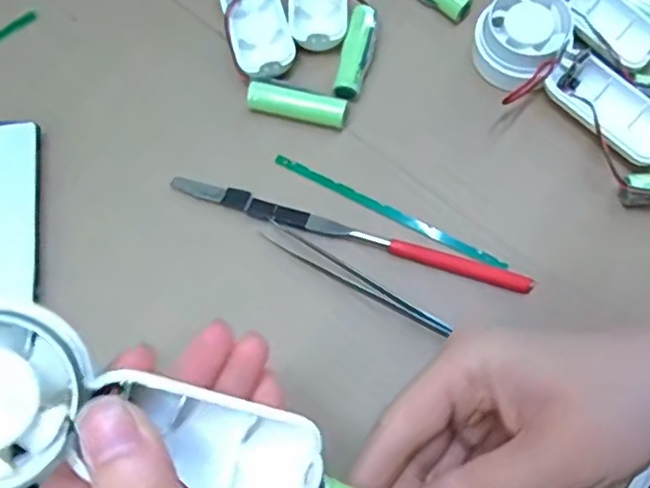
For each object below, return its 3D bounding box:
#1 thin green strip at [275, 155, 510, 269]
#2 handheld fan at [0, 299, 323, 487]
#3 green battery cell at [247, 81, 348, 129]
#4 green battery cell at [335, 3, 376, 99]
[{"bbox_3d":[0.030,-0.016,0.314,0.121,0.004,0.007,27,73,7],"label":"thin green strip"},{"bbox_3d":[-0.054,0.049,0.172,0.107,0.023,0.042,25,70,-25],"label":"handheld fan"},{"bbox_3d":[-0.014,-0.070,0.329,0.050,0.011,0.013,14,72,3],"label":"green battery cell"},{"bbox_3d":[0.017,-0.099,0.337,0.015,0.014,0.051,15,72,3],"label":"green battery cell"}]

